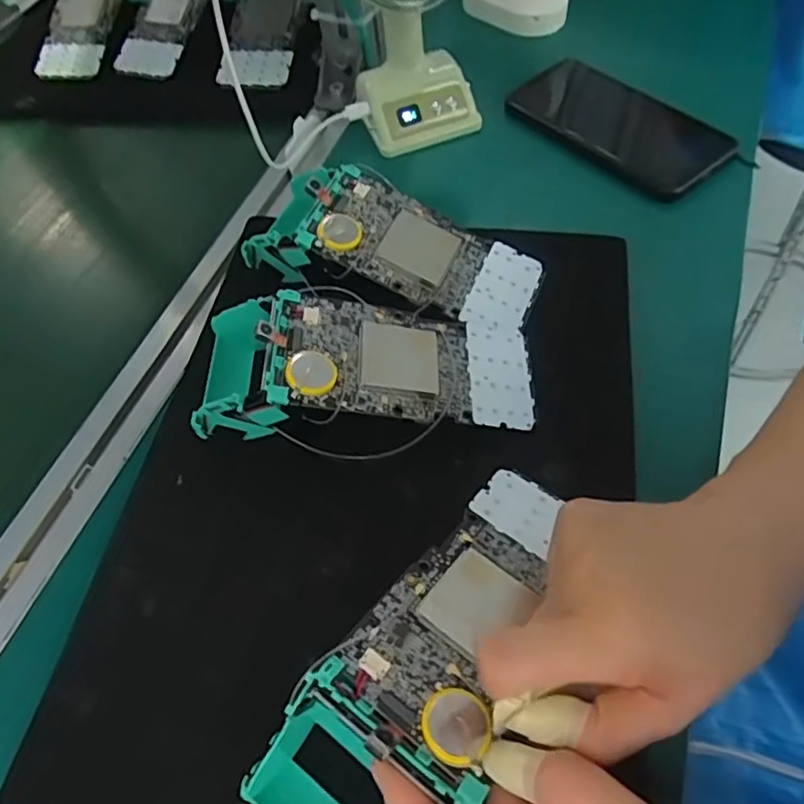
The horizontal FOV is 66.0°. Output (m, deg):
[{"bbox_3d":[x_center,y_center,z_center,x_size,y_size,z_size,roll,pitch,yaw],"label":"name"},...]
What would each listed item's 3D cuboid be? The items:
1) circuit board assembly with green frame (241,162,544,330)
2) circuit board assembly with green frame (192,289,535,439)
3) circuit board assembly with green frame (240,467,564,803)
[{"bbox_3d":[-0.008,-0.088,0.368,0.174,0.051,0.075,20,63,14],"label":"circuit board assembly with green frame"},{"bbox_3d":[-0.017,-0.022,0.319,0.171,0.045,0.075,-2,59,2],"label":"circuit board assembly with green frame"},{"bbox_3d":[0.016,0.094,0.246,0.071,0.053,0.171,28,60,18],"label":"circuit board assembly with green frame"}]

